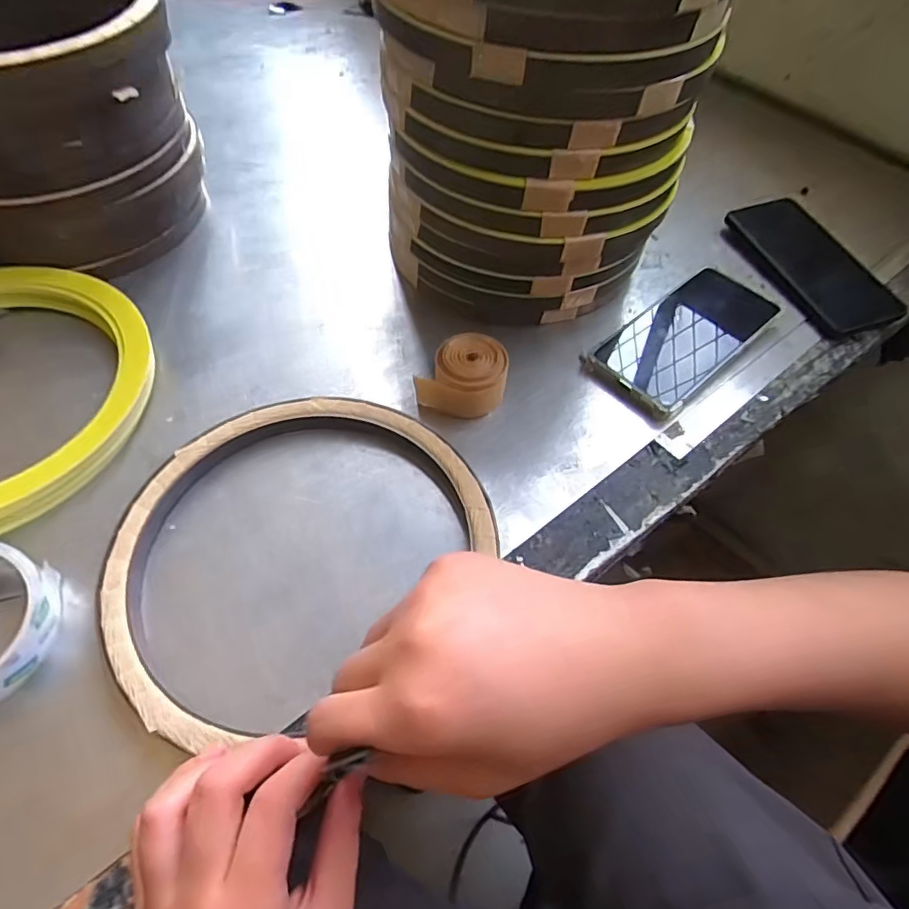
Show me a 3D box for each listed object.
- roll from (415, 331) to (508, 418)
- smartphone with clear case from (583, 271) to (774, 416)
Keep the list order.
[{"bbox_3d":[0.006,-0.058,0.390,0.063,0.037,0.051,12,59,5],"label":"roll"},{"bbox_3d":[0.190,-0.098,0.439,0.172,0.016,0.080,-37,67,-22],"label":"smartphone with clear case"}]

